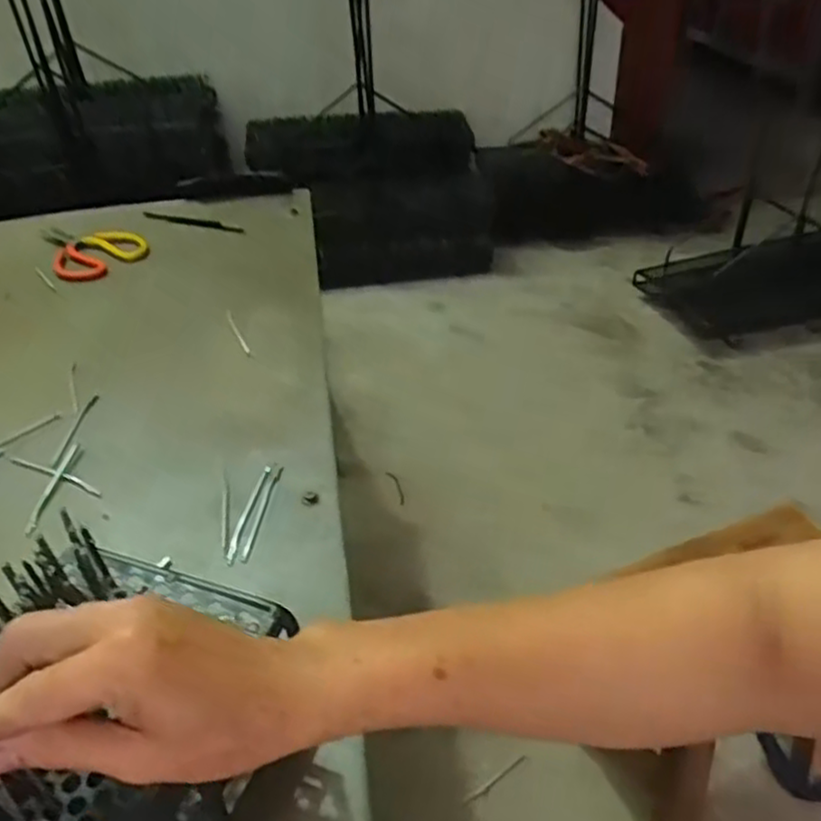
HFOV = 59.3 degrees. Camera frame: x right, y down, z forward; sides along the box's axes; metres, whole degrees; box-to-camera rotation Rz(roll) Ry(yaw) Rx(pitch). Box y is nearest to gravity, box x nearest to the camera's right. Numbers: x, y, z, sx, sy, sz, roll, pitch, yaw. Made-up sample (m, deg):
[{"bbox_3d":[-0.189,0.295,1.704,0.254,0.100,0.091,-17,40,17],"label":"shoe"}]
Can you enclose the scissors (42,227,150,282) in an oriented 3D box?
[{"bbox_3d":[-0.428,-0.229,0.970,0.117,0.018,0.176,-22,41,-23],"label":"scissors"}]

